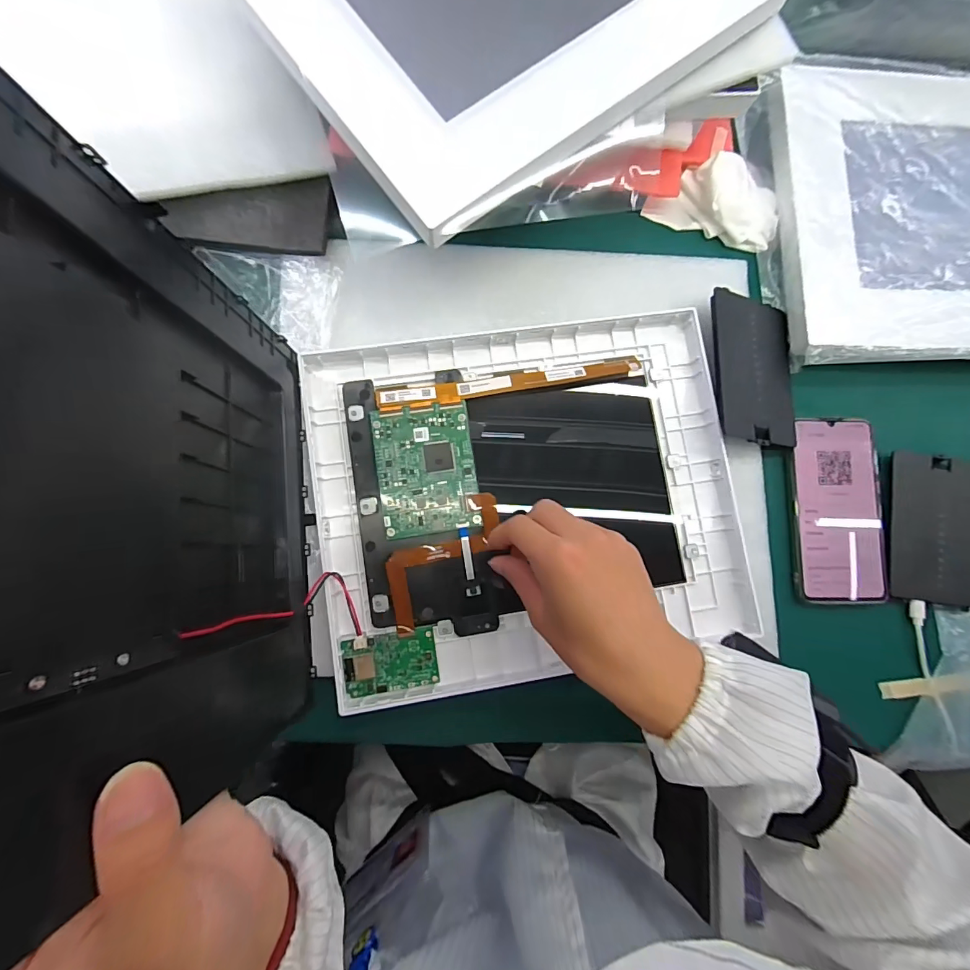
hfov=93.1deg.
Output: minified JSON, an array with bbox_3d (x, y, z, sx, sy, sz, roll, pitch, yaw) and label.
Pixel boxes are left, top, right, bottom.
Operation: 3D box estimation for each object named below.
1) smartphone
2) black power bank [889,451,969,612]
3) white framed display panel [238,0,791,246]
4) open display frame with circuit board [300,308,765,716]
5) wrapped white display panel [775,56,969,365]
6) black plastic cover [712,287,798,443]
[{"bbox_3d":[0.287,0.020,0.370,0.072,0.014,0.147,3,83,-4],"label":"smartphone"},{"bbox_3d":[0.378,0.037,0.381,0.081,0.013,0.122,3,83,-4],"label":"black power bank"},{"bbox_3d":[0.012,-0.328,0.288,0.303,0.015,0.246,-39,88,-5],"label":"white framed display panel"},{"bbox_3d":[0.033,0.009,0.340,0.308,0.027,0.252,-9,86,-3],"label":"open display frame with circuit board"},{"bbox_3d":[0.399,-0.231,0.377,0.295,0.023,0.261,0,83,-5],"label":"wrapped white display panel"},{"bbox_3d":[0.216,-0.094,0.368,0.082,0.009,0.120,4,80,-22],"label":"black plastic cover"}]

